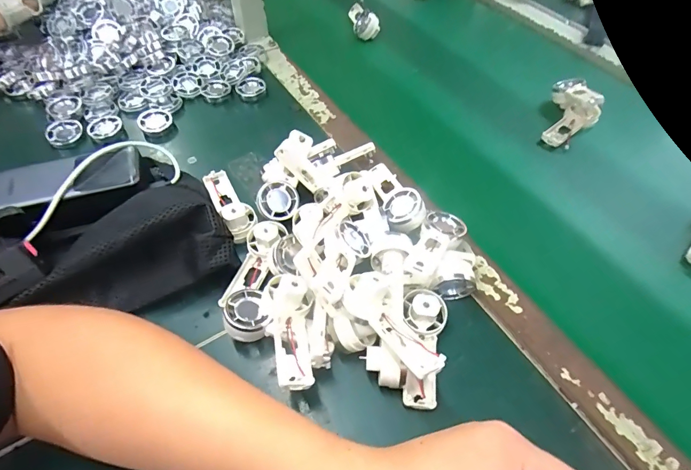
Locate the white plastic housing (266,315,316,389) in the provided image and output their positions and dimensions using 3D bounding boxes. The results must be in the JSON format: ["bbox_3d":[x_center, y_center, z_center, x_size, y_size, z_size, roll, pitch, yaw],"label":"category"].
[{"bbox_3d":[-0.041,0.088,0.295,0.029,0.014,0.060,-13,38,-9],"label":"white plastic housing"}]

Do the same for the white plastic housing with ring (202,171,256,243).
[{"bbox_3d":[-0.121,-0.035,0.412,0.031,0.028,0.096,-27,59,-19],"label":"white plastic housing with ring"}]

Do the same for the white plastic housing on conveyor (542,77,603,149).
[{"bbox_3d":[0.291,-0.160,0.505,0.062,0.055,0.105,24,57,16],"label":"white plastic housing on conveyor"}]

